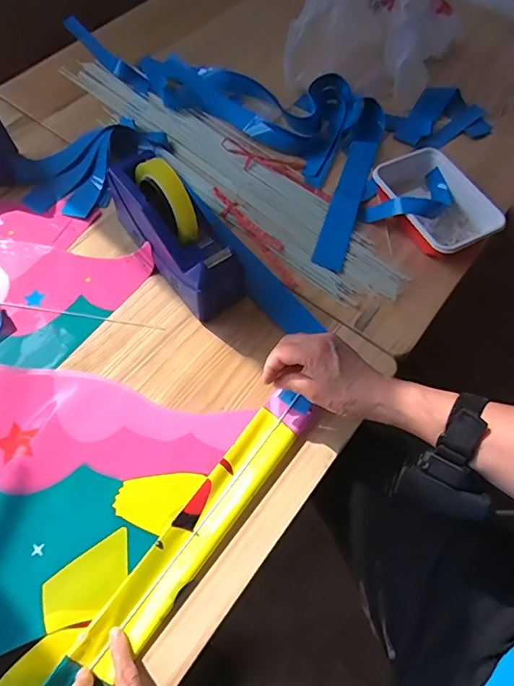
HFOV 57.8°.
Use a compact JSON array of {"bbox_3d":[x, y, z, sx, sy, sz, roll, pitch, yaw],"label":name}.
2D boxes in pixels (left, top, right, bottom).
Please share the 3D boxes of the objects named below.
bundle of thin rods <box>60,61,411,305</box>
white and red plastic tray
[{"bbox_3d":[-0.050,-0.271,0.695,0.139,0.017,0.622,-38,70,-19],"label":"bundle of thin rods"},{"bbox_3d":[0.242,-0.195,0.647,0.120,0.044,0.180,-21,66,-13],"label":"white and red plastic tray"}]

